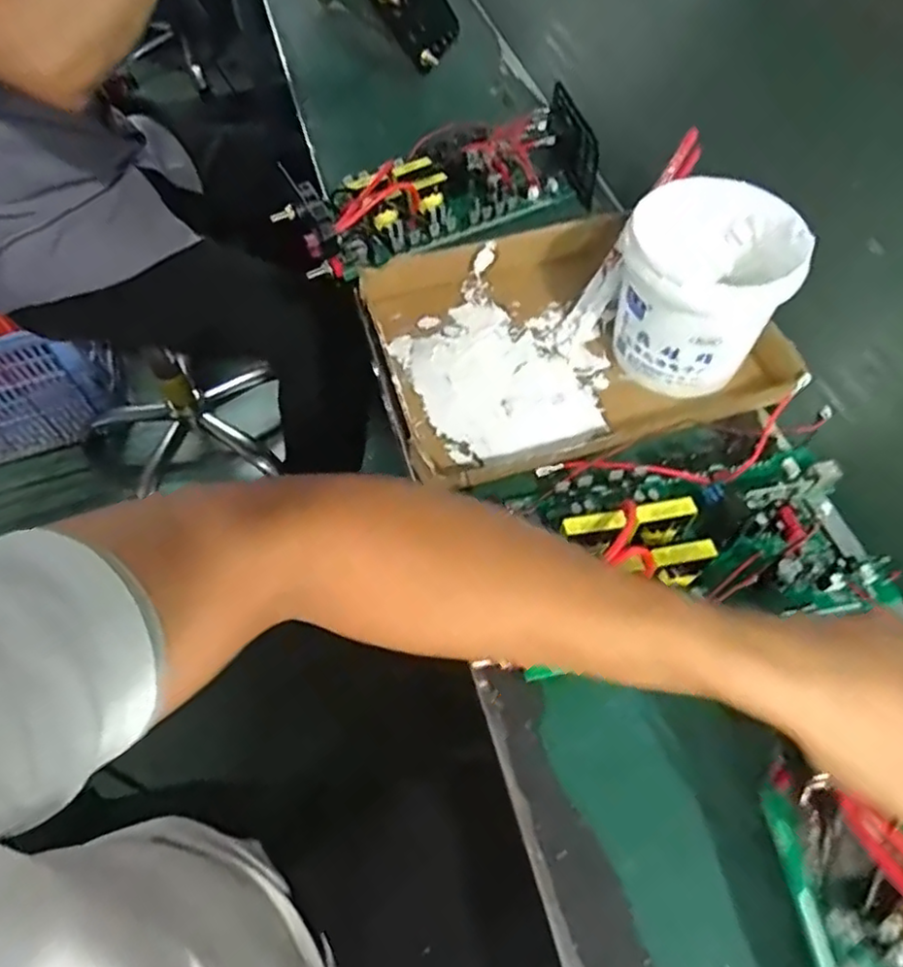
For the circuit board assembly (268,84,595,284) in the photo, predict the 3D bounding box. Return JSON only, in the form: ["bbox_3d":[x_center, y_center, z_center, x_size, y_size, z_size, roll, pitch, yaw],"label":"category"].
[{"bbox_3d":[-0.011,-0.303,0.646,0.303,0.059,0.125,-26,61,-15],"label":"circuit board assembly"}]

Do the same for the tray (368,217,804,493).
[{"bbox_3d":[0.098,-0.127,0.559,0.315,0.041,0.249,-14,58,-7],"label":"tray"}]

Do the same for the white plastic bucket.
[{"bbox_3d":[0.191,-0.146,0.507,0.119,0.122,0.114,-1,57,1],"label":"white plastic bucket"}]

